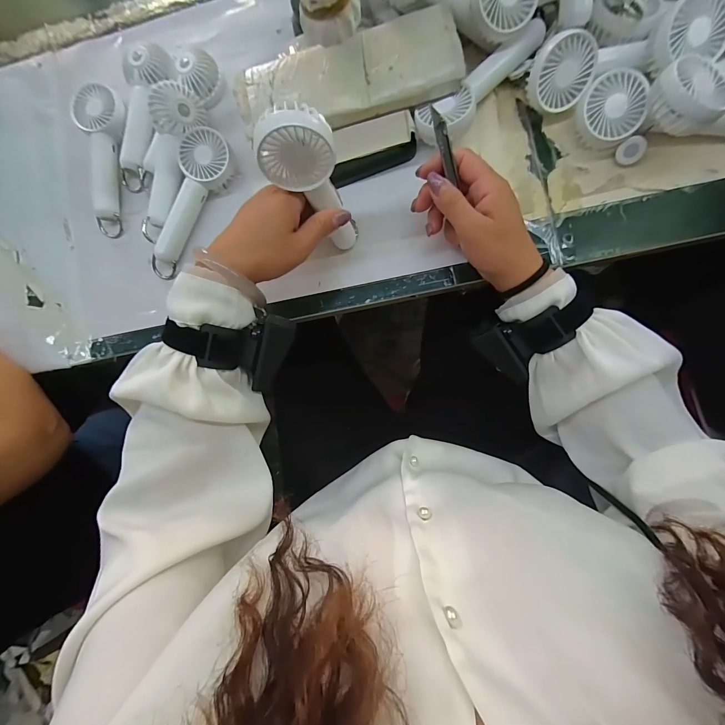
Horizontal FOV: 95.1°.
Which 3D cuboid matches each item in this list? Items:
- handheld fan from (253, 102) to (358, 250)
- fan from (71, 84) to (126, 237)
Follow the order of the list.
[{"bbox_3d":[-0.037,-0.148,0.287,0.055,0.151,0.025,-16,75,12],"label":"handheld fan"},{"bbox_3d":[-0.303,-0.233,0.388,0.055,0.036,0.162,-2,87,8],"label":"fan"}]

